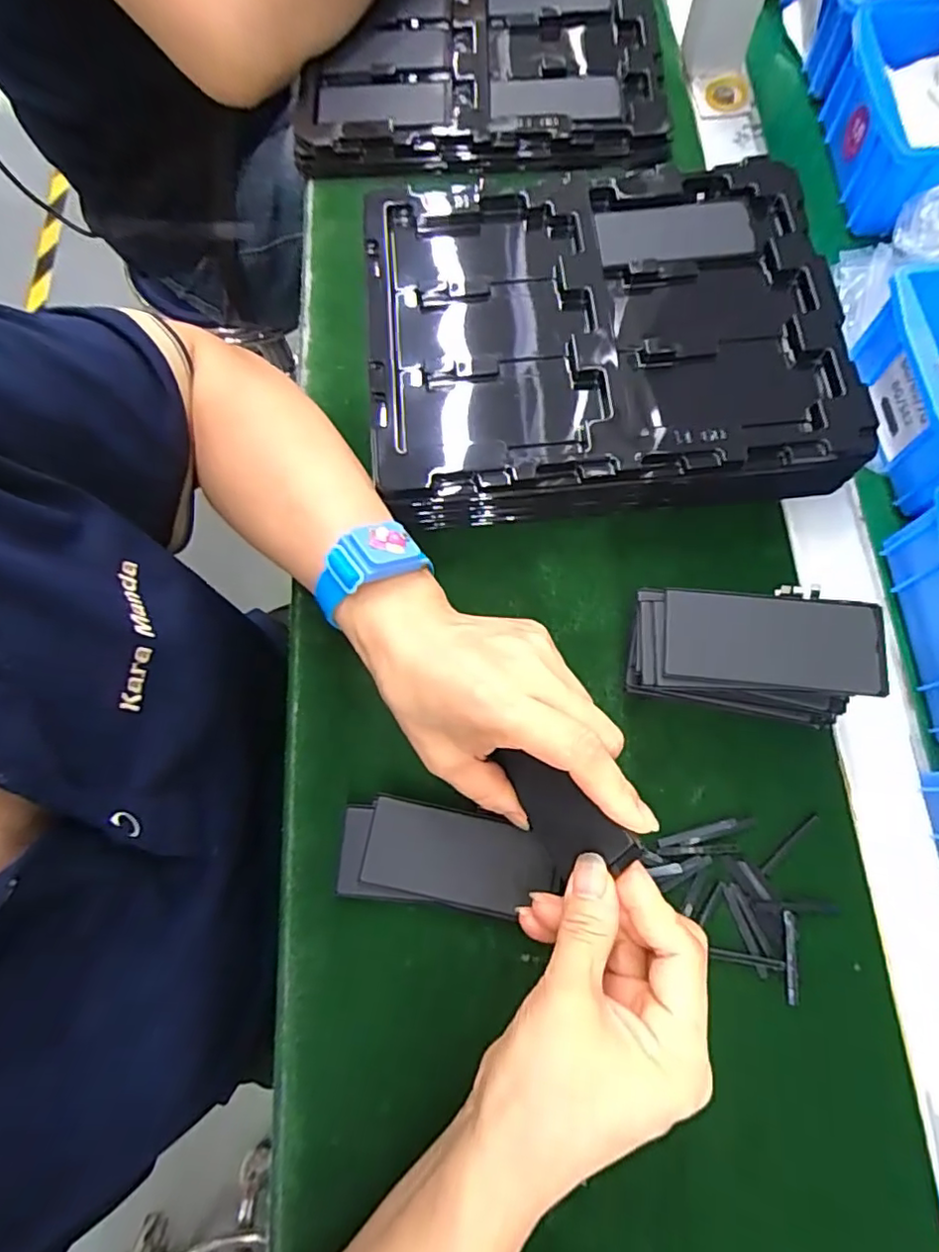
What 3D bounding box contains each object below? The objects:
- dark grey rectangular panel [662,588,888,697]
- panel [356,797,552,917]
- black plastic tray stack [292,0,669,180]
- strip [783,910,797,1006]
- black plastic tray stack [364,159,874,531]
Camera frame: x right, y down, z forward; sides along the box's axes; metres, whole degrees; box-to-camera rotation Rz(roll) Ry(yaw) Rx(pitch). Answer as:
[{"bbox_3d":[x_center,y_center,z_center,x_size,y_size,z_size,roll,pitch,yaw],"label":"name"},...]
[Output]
[{"bbox_3d":[0.144,0.007,0.279,0.098,0.010,0.044,6,74,4],"label":"dark grey rectangular panel"},{"bbox_3d":[-0.006,0.119,0.303,0.093,0.010,0.041,11,74,5],"label":"panel"},{"bbox_3d":[0.009,-0.438,0.459,0.268,0.024,0.223,1,74,3],"label":"black plastic tray stack"},{"bbox_3d":[0.157,0.162,0.288,0.006,0.004,0.041,5,74,3],"label":"strip"},{"bbox_3d":[0.077,-0.176,0.369,0.273,0.046,0.221,-8,73,0],"label":"black plastic tray stack"}]

